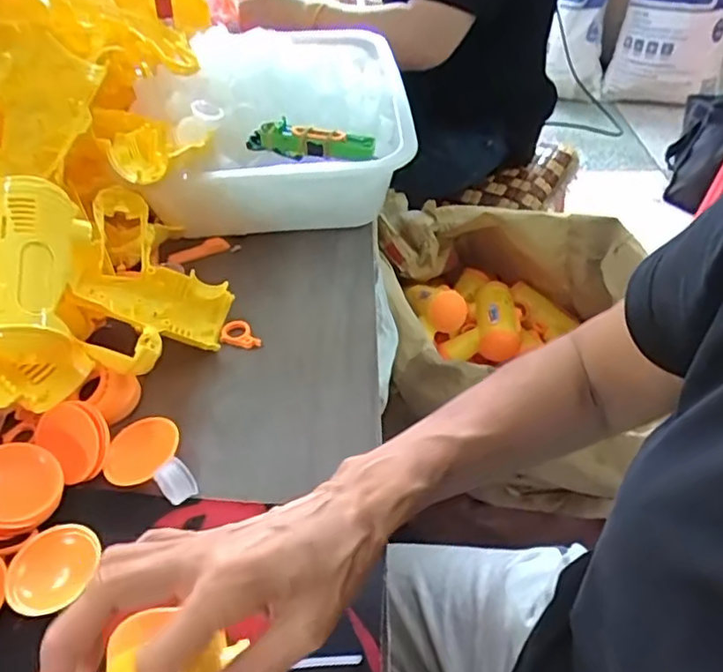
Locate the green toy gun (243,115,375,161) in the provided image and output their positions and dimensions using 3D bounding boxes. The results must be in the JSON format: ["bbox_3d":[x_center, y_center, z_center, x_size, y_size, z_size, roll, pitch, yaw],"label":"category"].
[{"bbox_3d":[-0.050,-0.195,0.604,0.124,0.026,0.045,12,45,14],"label":"green toy gun"}]

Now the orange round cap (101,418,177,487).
[{"bbox_3d":[-0.156,0.081,0.433,0.045,0.010,0.053,5,44,7],"label":"orange round cap"}]

